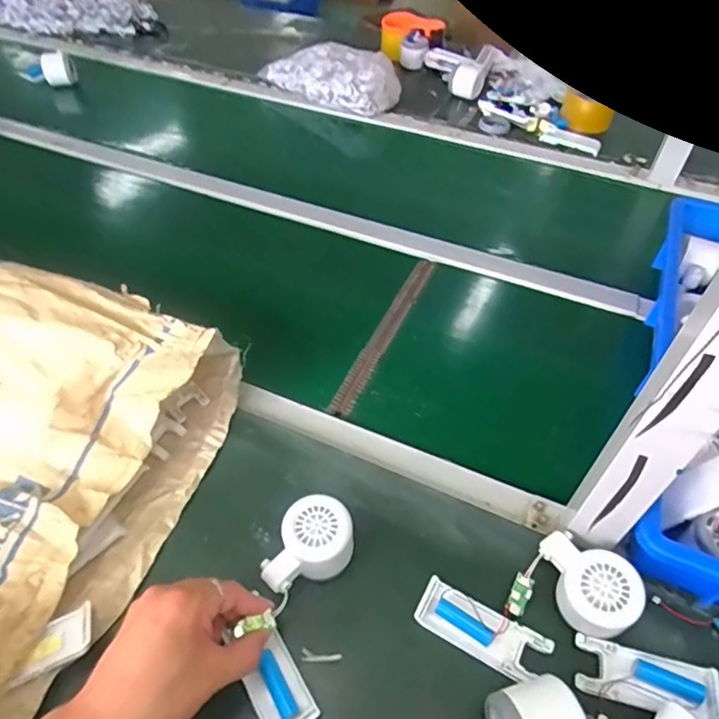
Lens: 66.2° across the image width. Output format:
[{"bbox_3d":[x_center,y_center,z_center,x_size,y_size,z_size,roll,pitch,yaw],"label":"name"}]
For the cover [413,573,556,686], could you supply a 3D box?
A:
[{"bbox_3d":[0.097,0.211,0.434,0.101,0.019,0.040,23,51,19],"label":"cover"}]

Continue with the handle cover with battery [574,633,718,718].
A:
[{"bbox_3d":[0.218,0.241,0.413,0.103,0.018,0.041,11,48,9],"label":"handle cover with battery"}]

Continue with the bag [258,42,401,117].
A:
[{"bbox_3d":[-0.060,-0.566,1.100,0.307,0.077,0.144,29,54,23],"label":"bag"}]

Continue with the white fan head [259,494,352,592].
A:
[{"bbox_3d":[-0.043,0.159,0.460,0.079,0.051,0.055,-36,57,-29],"label":"white fan head"}]

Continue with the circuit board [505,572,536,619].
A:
[{"bbox_3d":[0.131,0.192,0.448,0.017,0.005,0.031,32,65,4],"label":"circuit board"}]

